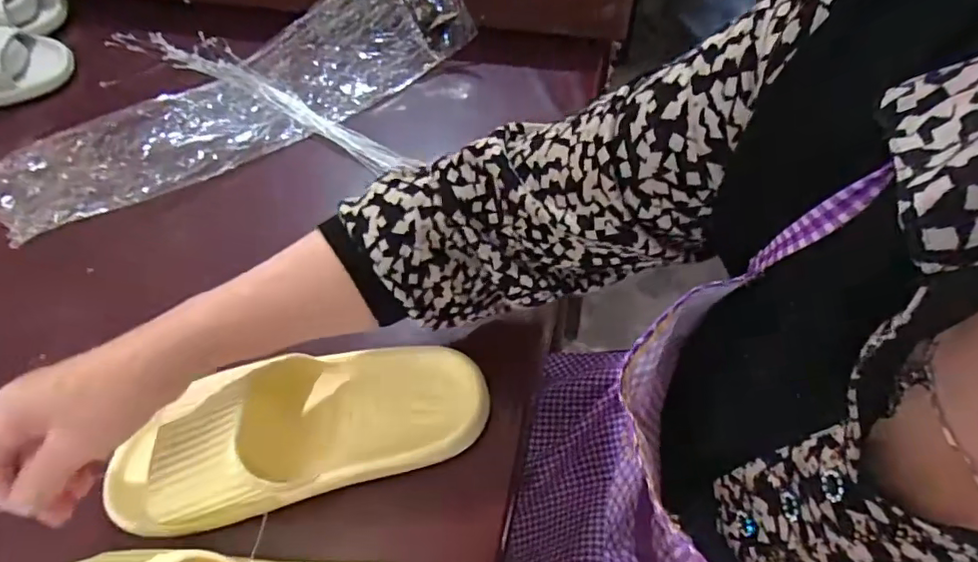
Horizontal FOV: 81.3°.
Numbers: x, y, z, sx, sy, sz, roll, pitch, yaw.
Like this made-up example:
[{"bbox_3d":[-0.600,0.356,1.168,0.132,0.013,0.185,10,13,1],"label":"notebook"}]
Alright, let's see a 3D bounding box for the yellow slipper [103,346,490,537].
[{"bbox_3d":[-0.130,0.096,0.391,0.250,0.053,0.103,-9,58,-1],"label":"yellow slipper"}]

